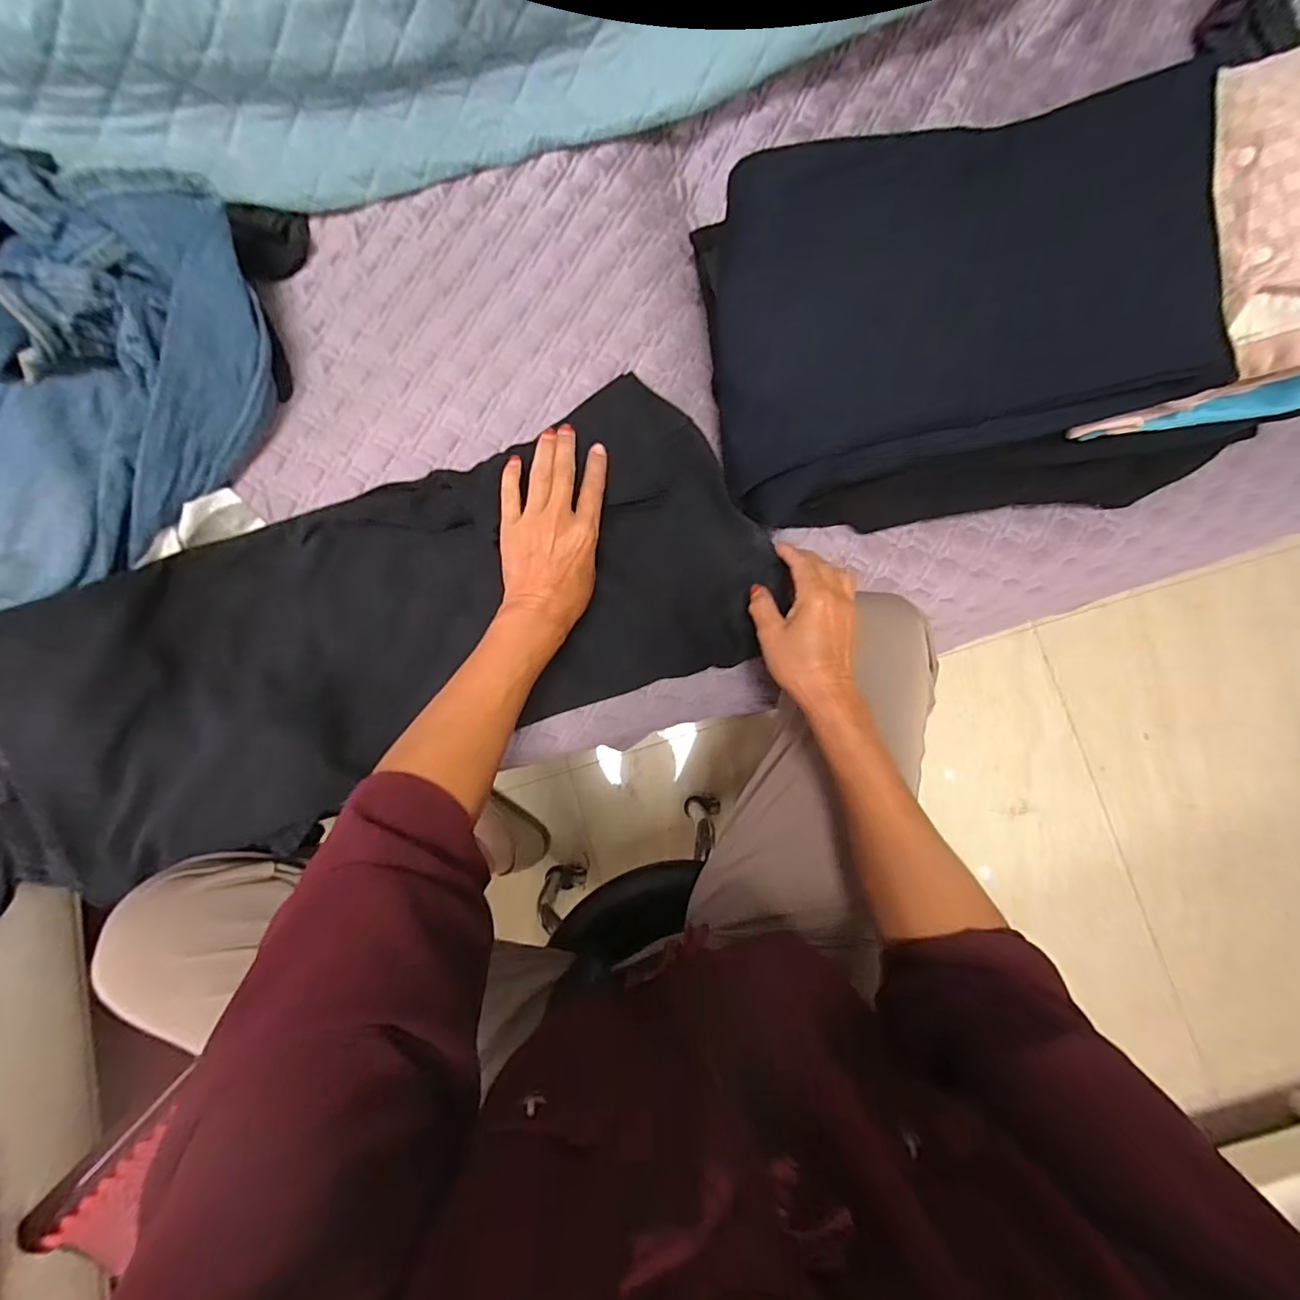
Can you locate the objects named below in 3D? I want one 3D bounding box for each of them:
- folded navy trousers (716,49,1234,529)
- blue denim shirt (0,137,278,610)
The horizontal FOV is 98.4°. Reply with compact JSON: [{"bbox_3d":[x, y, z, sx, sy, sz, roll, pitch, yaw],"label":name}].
[{"bbox_3d":[0.240,-0.265,0.454,0.361,0.040,0.271,-3,104,9],"label":"folded navy trousers"},{"bbox_3d":[-0.449,-0.195,0.432,0.220,0.168,0.351,13,83,1],"label":"blue denim shirt"}]

